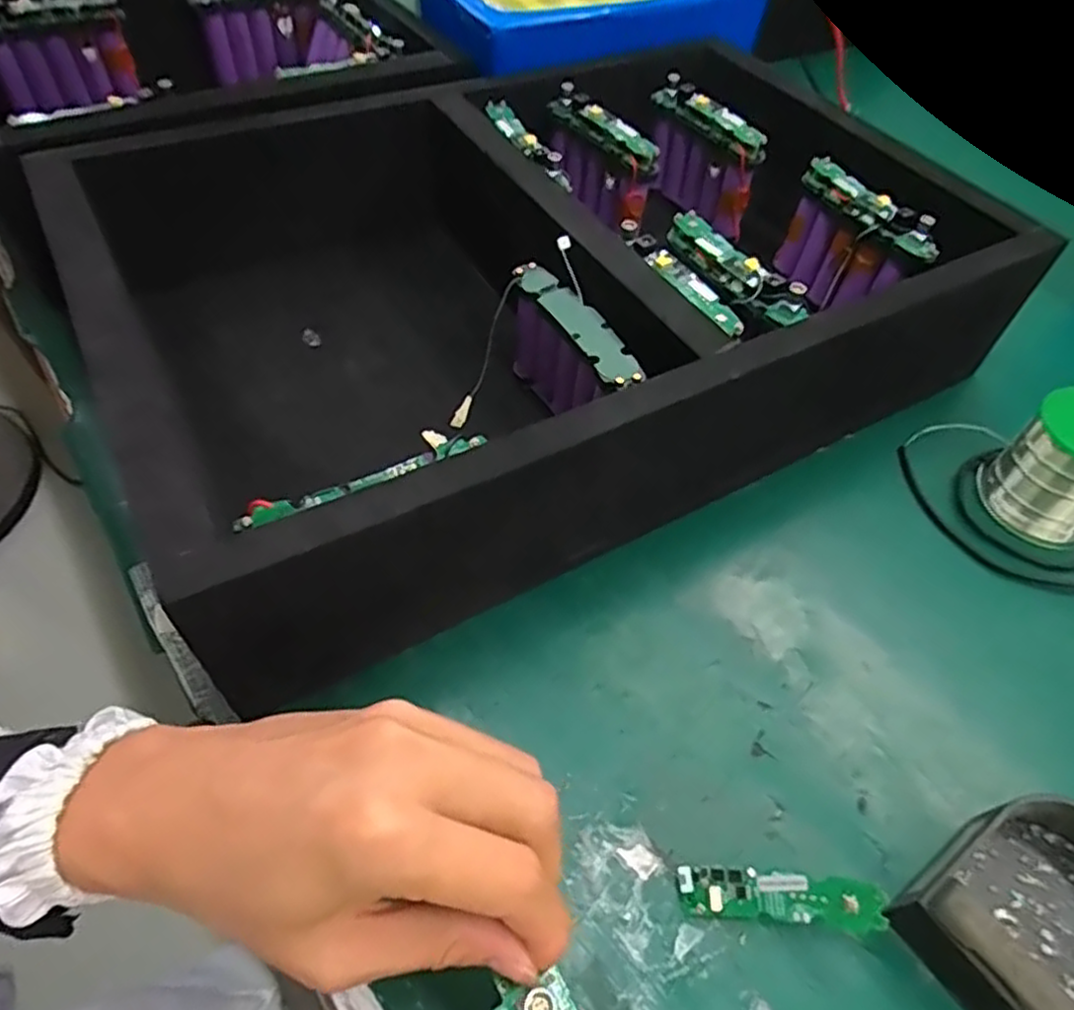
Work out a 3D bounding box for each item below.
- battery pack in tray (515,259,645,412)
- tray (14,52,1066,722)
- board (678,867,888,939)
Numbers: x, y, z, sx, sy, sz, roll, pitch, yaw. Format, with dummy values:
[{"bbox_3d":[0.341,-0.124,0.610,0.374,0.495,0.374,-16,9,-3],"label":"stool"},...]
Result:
[{"bbox_3d":[0.021,-0.083,0.421,0.027,0.069,0.111,-23,59,-20],"label":"battery pack in tray"},{"bbox_3d":[0.005,-0.149,0.476,0.540,0.123,0.362,-25,57,-23],"label":"tray"},{"bbox_3d":[0.100,0.165,0.293,0.080,0.006,0.025,3,77,17],"label":"board"}]

